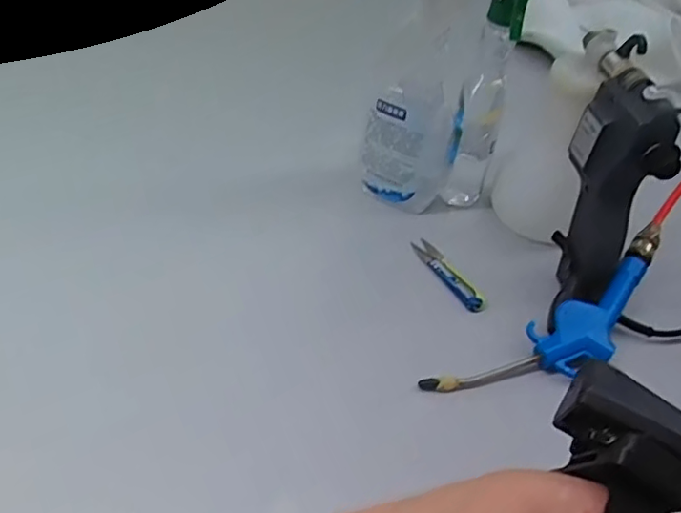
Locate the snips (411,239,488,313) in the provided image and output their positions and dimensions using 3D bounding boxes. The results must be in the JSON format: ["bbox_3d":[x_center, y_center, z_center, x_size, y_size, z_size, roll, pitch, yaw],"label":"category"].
[{"bbox_3d":[0.102,0.016,0.565,0.018,0.014,0.099,-17,47,-26],"label":"snips"}]

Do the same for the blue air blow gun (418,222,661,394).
[{"bbox_3d":[0.193,0.063,0.502,0.271,0.043,0.062,-32,52,-14],"label":"blue air blow gun"}]

